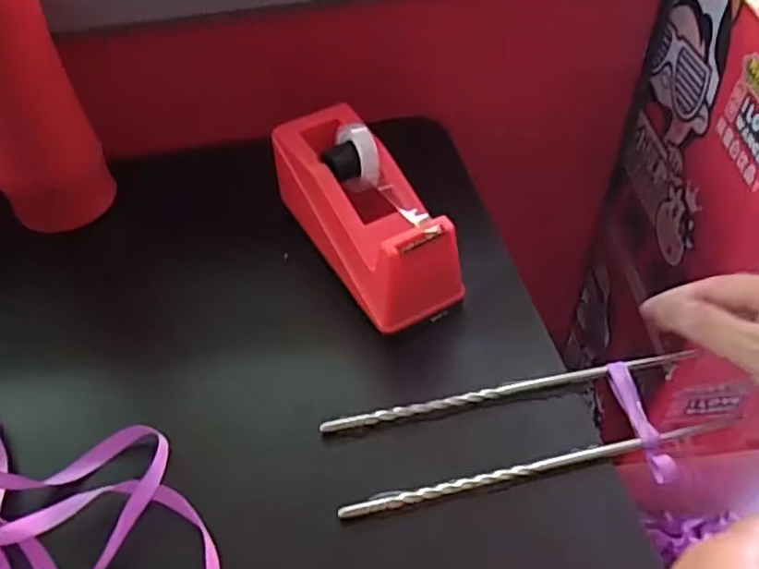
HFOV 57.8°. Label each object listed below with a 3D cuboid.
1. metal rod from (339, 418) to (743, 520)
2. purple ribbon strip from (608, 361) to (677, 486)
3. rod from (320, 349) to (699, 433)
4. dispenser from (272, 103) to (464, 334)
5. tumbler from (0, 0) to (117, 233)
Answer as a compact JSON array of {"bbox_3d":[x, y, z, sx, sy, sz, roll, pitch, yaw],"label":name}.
[{"bbox_3d":[0.086,0.093,0.356,0.214,0.005,0.007,-10,49,-8],"label":"metal rod"},{"bbox_3d":[0.142,0.073,0.373,0.013,0.005,0.071,-9,53,-6],"label":"purple ribbon strip"},{"bbox_3d":[0.075,0.059,0.388,0.215,0.008,0.008,-10,48,-6],"label":"rod"},{"bbox_3d":[-0.011,-0.049,0.436,0.063,0.064,0.153,-24,52,-19],"label":"dispenser"},{"bbox_3d":[-0.235,-0.126,0.438,0.074,0.182,0.064,-18,50,-14],"label":"tumbler"}]

